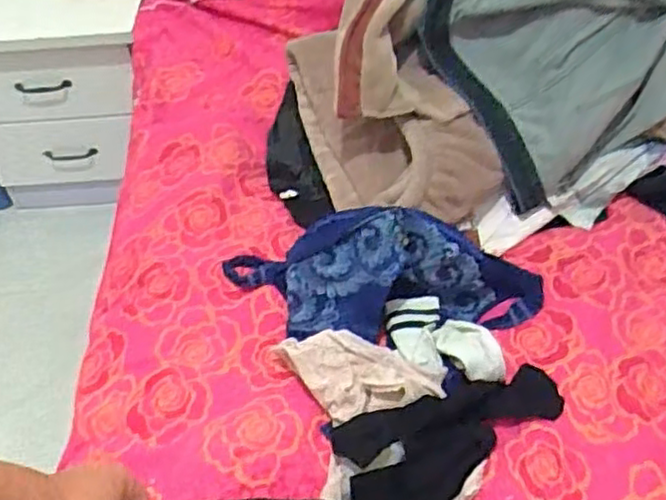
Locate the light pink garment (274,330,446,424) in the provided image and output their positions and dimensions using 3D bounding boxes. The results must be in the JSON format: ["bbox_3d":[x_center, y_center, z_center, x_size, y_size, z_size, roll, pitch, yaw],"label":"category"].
[{"bbox_3d":[0.021,0.130,0.781,0.198,0.043,0.110,17,49,17],"label":"light pink garment"}]

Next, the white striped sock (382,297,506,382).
[{"bbox_3d":[0.122,0.101,0.829,0.084,0.035,0.162,-27,51,-20],"label":"white striped sock"}]

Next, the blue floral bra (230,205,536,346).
[{"bbox_3d":[0.058,0.037,0.859,0.399,0.142,0.117,3,46,4],"label":"blue floral bra"}]

